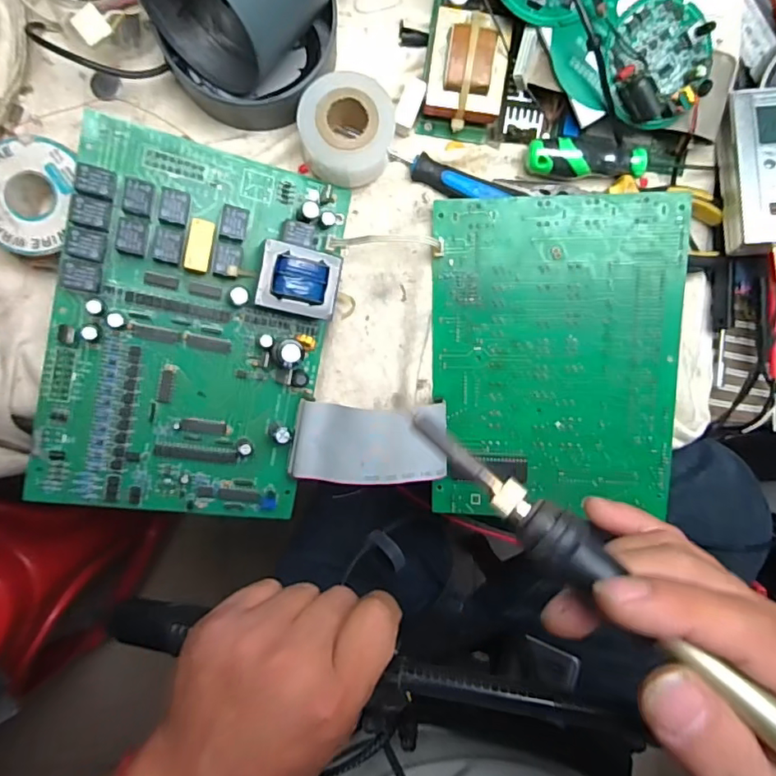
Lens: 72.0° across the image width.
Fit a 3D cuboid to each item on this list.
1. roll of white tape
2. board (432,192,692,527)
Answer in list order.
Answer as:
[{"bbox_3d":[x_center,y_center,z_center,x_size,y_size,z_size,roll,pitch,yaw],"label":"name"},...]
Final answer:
[{"bbox_3d":[-0.026,-0.162,0.339,0.058,0.033,0.056,0,93,-6],"label":"roll of white tape"},{"bbox_3d":[0.111,-0.017,0.359,0.157,0.006,0.210,1,100,9],"label":"board"}]

